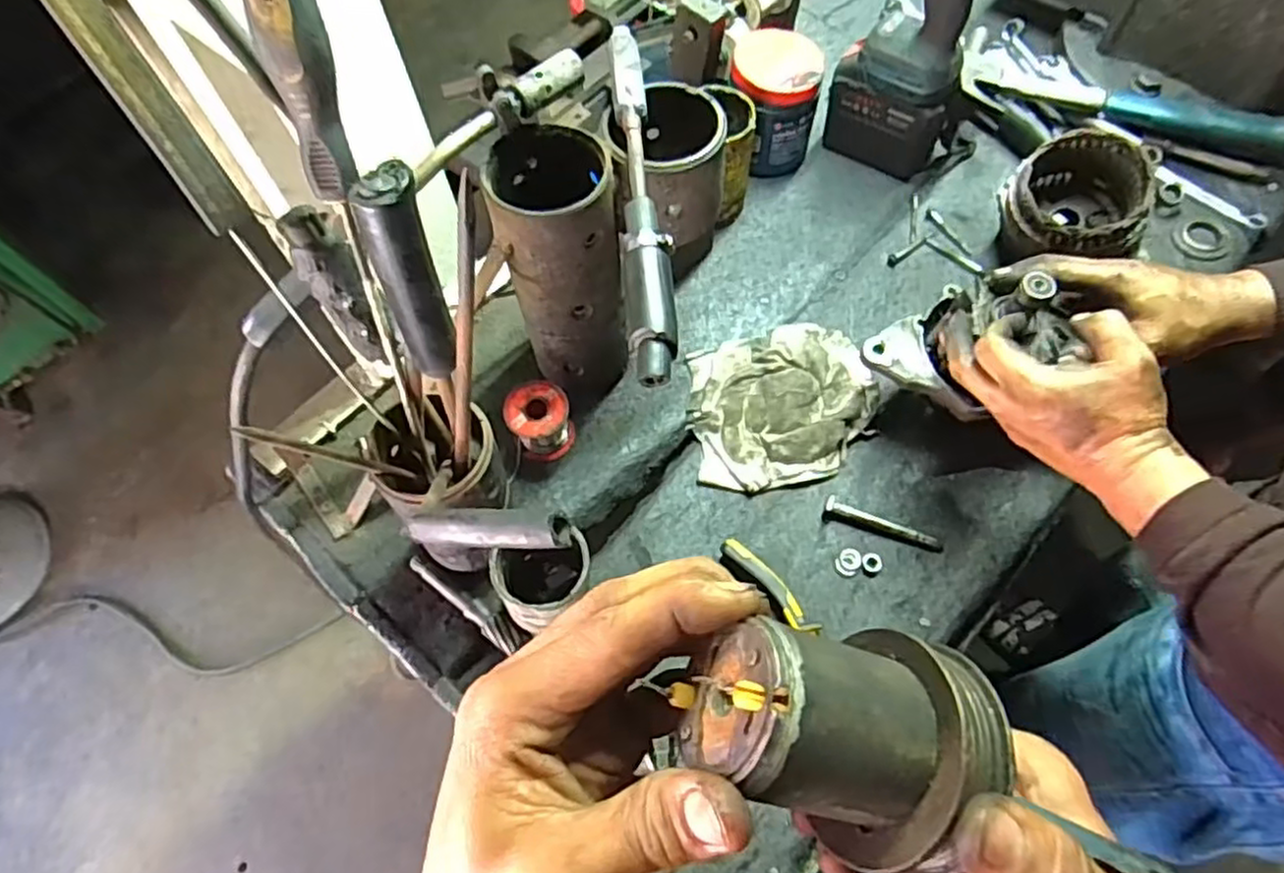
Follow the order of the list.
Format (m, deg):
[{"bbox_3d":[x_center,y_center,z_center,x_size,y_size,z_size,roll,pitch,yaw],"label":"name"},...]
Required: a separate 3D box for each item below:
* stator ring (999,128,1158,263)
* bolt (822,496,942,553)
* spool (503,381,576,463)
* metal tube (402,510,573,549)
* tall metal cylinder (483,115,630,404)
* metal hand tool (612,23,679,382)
[{"bbox_3d":[0.394,-0.215,0.663,0.111,0.069,0.113,-1,65,2],"label":"stator ring"},{"bbox_3d":[0.204,0.075,0.610,0.099,0.018,0.017,20,67,12],"label":"bolt"},{"bbox_3d":[-0.087,-0.013,0.625,0.051,0.059,0.046,-20,65,-7],"label":"spool"},{"bbox_3d":[-0.073,0.043,0.331,0.083,0.014,0.017,-2,63,23],"label":"metal tube"},{"bbox_3d":[-0.058,-0.131,0.585,0.084,0.217,0.100,-8,65,-1],"label":"tall metal cylinder"},{"bbox_3d":[0.000,-0.159,0.465,0.028,0.025,0.270,-4,65,1],"label":"metal hand tool"}]

